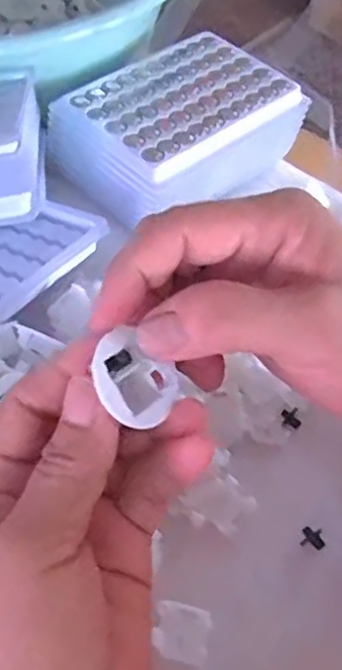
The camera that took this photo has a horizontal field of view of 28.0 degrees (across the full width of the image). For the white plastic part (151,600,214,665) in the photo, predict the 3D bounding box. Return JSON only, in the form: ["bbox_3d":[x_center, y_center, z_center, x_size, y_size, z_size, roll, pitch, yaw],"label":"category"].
[{"bbox_3d":[0.005,0.113,0.262,0.021,0.004,0.020,12,54,7],"label":"white plastic part"}]

